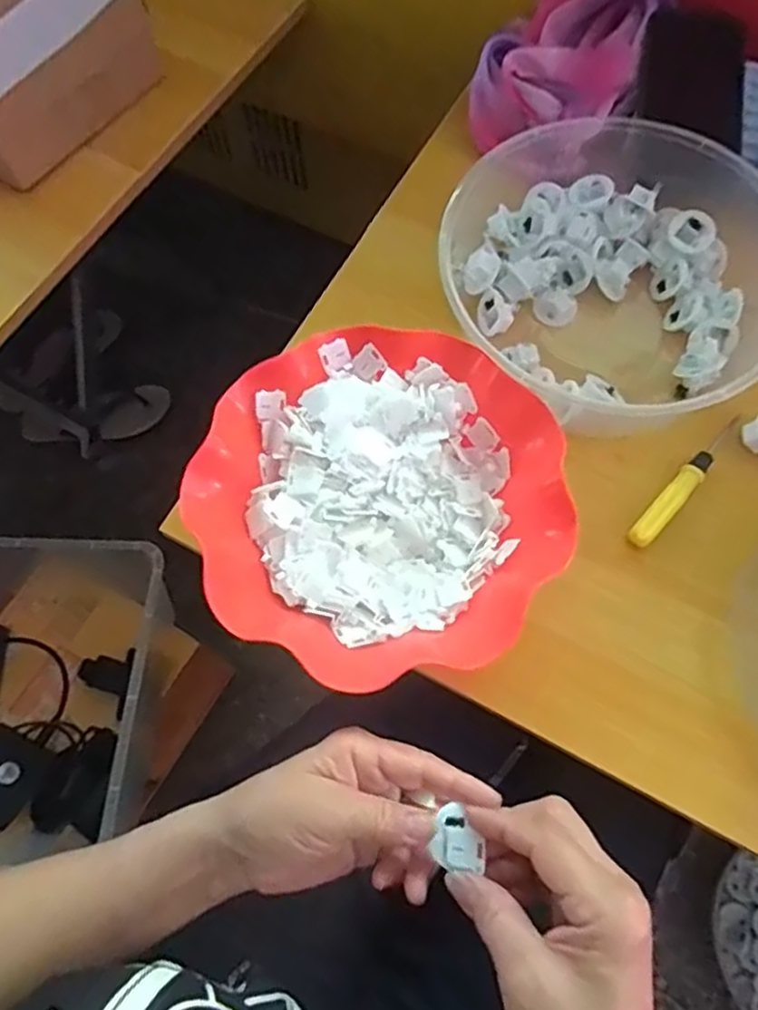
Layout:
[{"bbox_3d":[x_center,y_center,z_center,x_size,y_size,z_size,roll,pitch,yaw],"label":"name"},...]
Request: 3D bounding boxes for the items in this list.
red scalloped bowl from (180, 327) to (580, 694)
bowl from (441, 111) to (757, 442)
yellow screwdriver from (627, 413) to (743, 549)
[{"bbox_3d":[0.000,0.001,0.435,0.214,0.066,0.216,-1,68,1],"label":"red scalloped bowl"},{"bbox_3d":[0.164,-0.180,0.504,0.227,0.095,0.267,8,69,5],"label":"bowl"},{"bbox_3d":[0.207,-0.017,0.462,0.016,0.013,0.119,40,75,16],"label":"yellow screwdriver"}]

